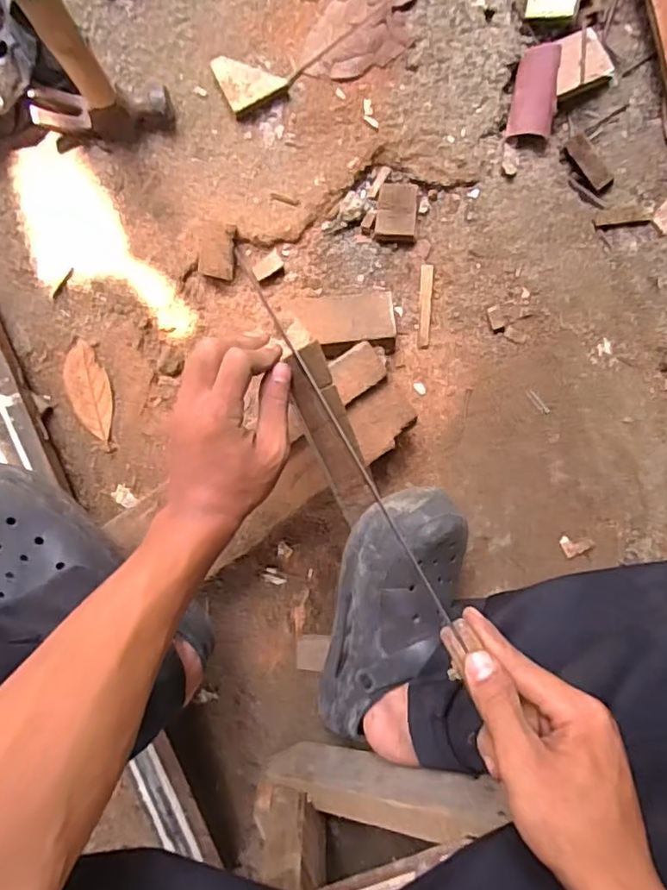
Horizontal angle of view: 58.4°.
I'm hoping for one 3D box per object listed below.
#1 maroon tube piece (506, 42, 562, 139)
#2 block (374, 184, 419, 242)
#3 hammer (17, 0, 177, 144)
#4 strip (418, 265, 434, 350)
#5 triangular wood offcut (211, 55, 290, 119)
[{"bbox_3d":[0.213,-0.370,0.622,0.042,0.015,0.095,12,93,-3],"label":"maroon tube piece"},{"bbox_3d":[0.068,-0.247,0.632,0.044,0.020,0.056,5,94,-2],"label":"block"},{"bbox_3d":[-0.221,-0.325,0.508,0.122,0.217,0.033,-5,94,-1],"label":"hammer"},{"bbox_3d":[0.100,-0.149,0.644,0.013,0.004,0.087,2,94,-2],"label":"strip"},{"bbox_3d":[-0.084,-0.374,0.609,0.062,0.021,0.053,-28,94,0],"label":"triangular wood offcut"}]

